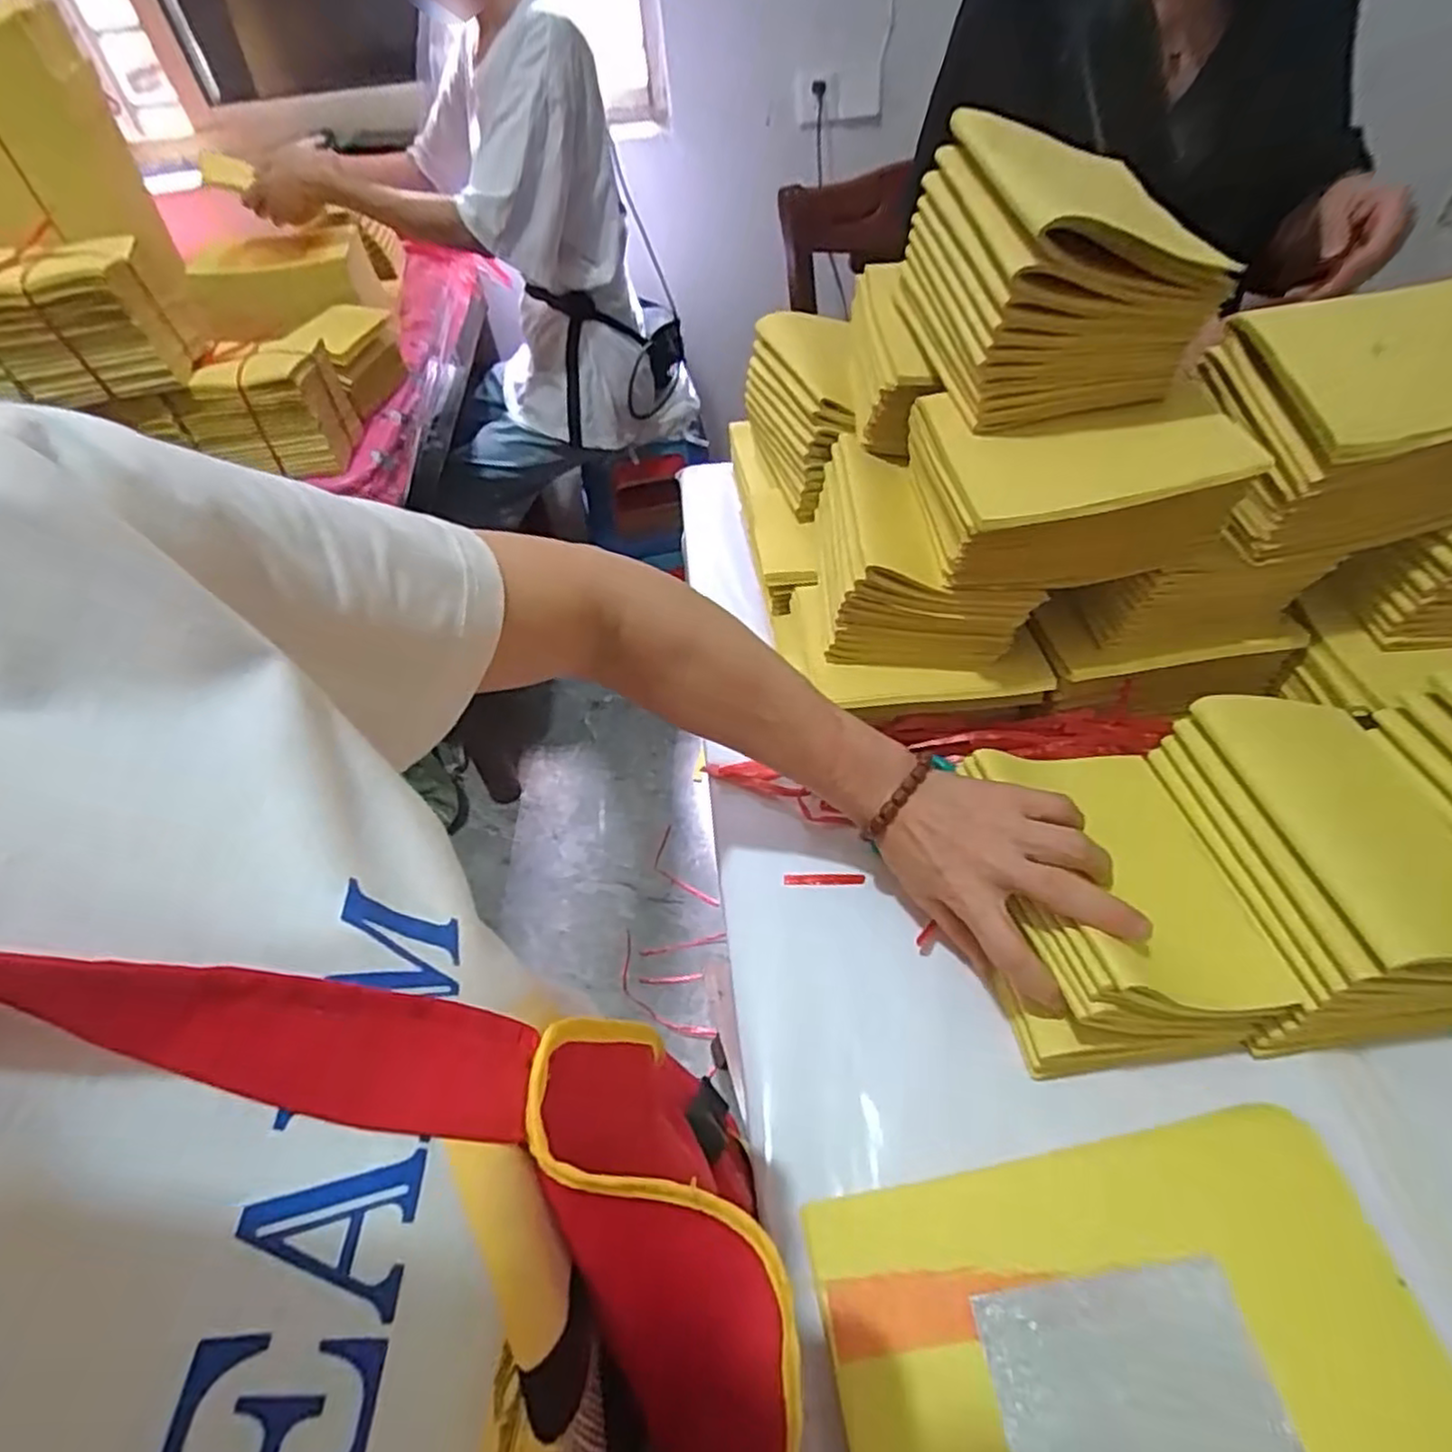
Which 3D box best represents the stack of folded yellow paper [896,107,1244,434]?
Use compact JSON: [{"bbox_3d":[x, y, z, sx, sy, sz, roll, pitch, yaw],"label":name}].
[{"bbox_3d":[0.180,-0.261,0.419,0.110,0.103,0.174,-7,50,-1],"label":"stack of folded yellow paper"}]

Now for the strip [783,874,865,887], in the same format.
[{"bbox_3d":[0.063,0.099,0.464,0.051,0.004,0.008,-2,62,6],"label":"strip"}]

